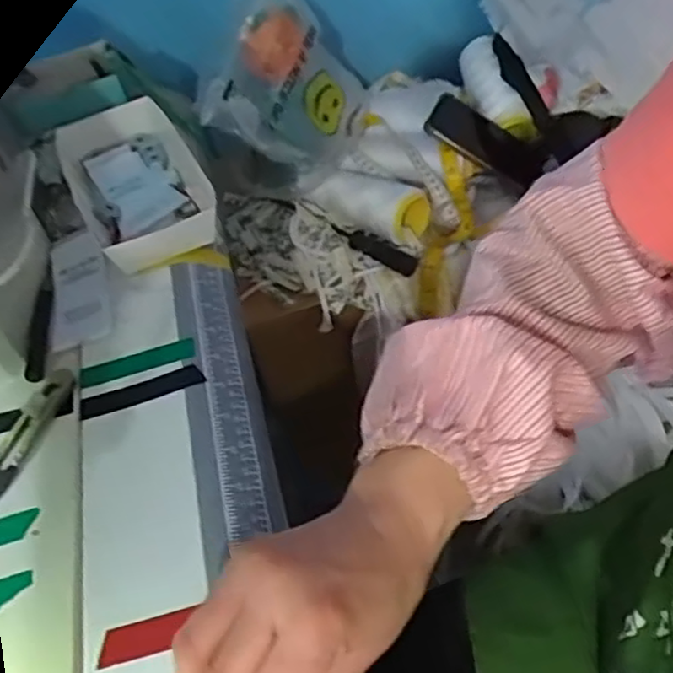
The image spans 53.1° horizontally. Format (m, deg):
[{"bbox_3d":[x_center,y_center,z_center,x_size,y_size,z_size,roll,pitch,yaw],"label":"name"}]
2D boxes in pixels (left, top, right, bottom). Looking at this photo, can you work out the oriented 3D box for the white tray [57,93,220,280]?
[{"bbox_3d":[-0.160,-0.123,0.541,0.096,0.045,0.188,-27,49,-11],"label":"white tray"}]

